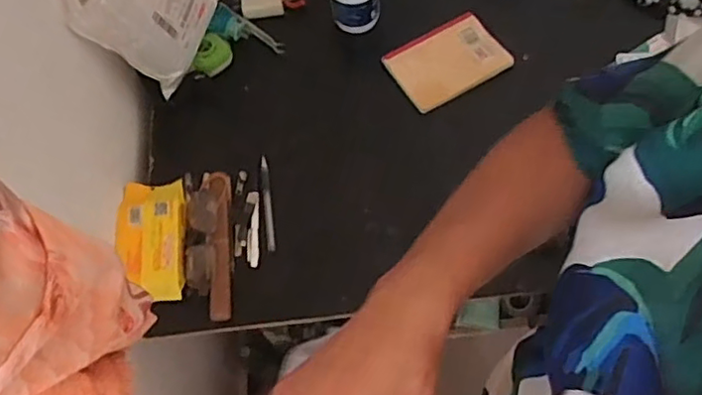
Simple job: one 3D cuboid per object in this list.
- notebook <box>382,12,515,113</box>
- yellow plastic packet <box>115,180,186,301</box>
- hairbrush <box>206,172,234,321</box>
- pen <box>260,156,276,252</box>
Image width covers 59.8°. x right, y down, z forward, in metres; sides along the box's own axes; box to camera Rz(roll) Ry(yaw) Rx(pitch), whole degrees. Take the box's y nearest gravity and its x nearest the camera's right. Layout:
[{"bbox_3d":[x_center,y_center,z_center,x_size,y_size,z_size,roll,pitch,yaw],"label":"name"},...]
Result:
[{"bbox_3d":[0.130,-0.189,0.841,0.148,0.021,0.113,-32,66,-10],"label":"notebook"},{"bbox_3d":[-0.242,0.046,0.736,0.078,0.027,0.154,-8,64,1],"label":"yellow plastic packet"},{"bbox_3d":[-0.158,0.054,0.739,0.026,0.013,0.184,-7,64,2],"label":"hairbrush"},{"bbox_3d":[-0.104,0.005,0.768,0.013,0.006,0.131,-10,66,-2],"label":"pen"}]

